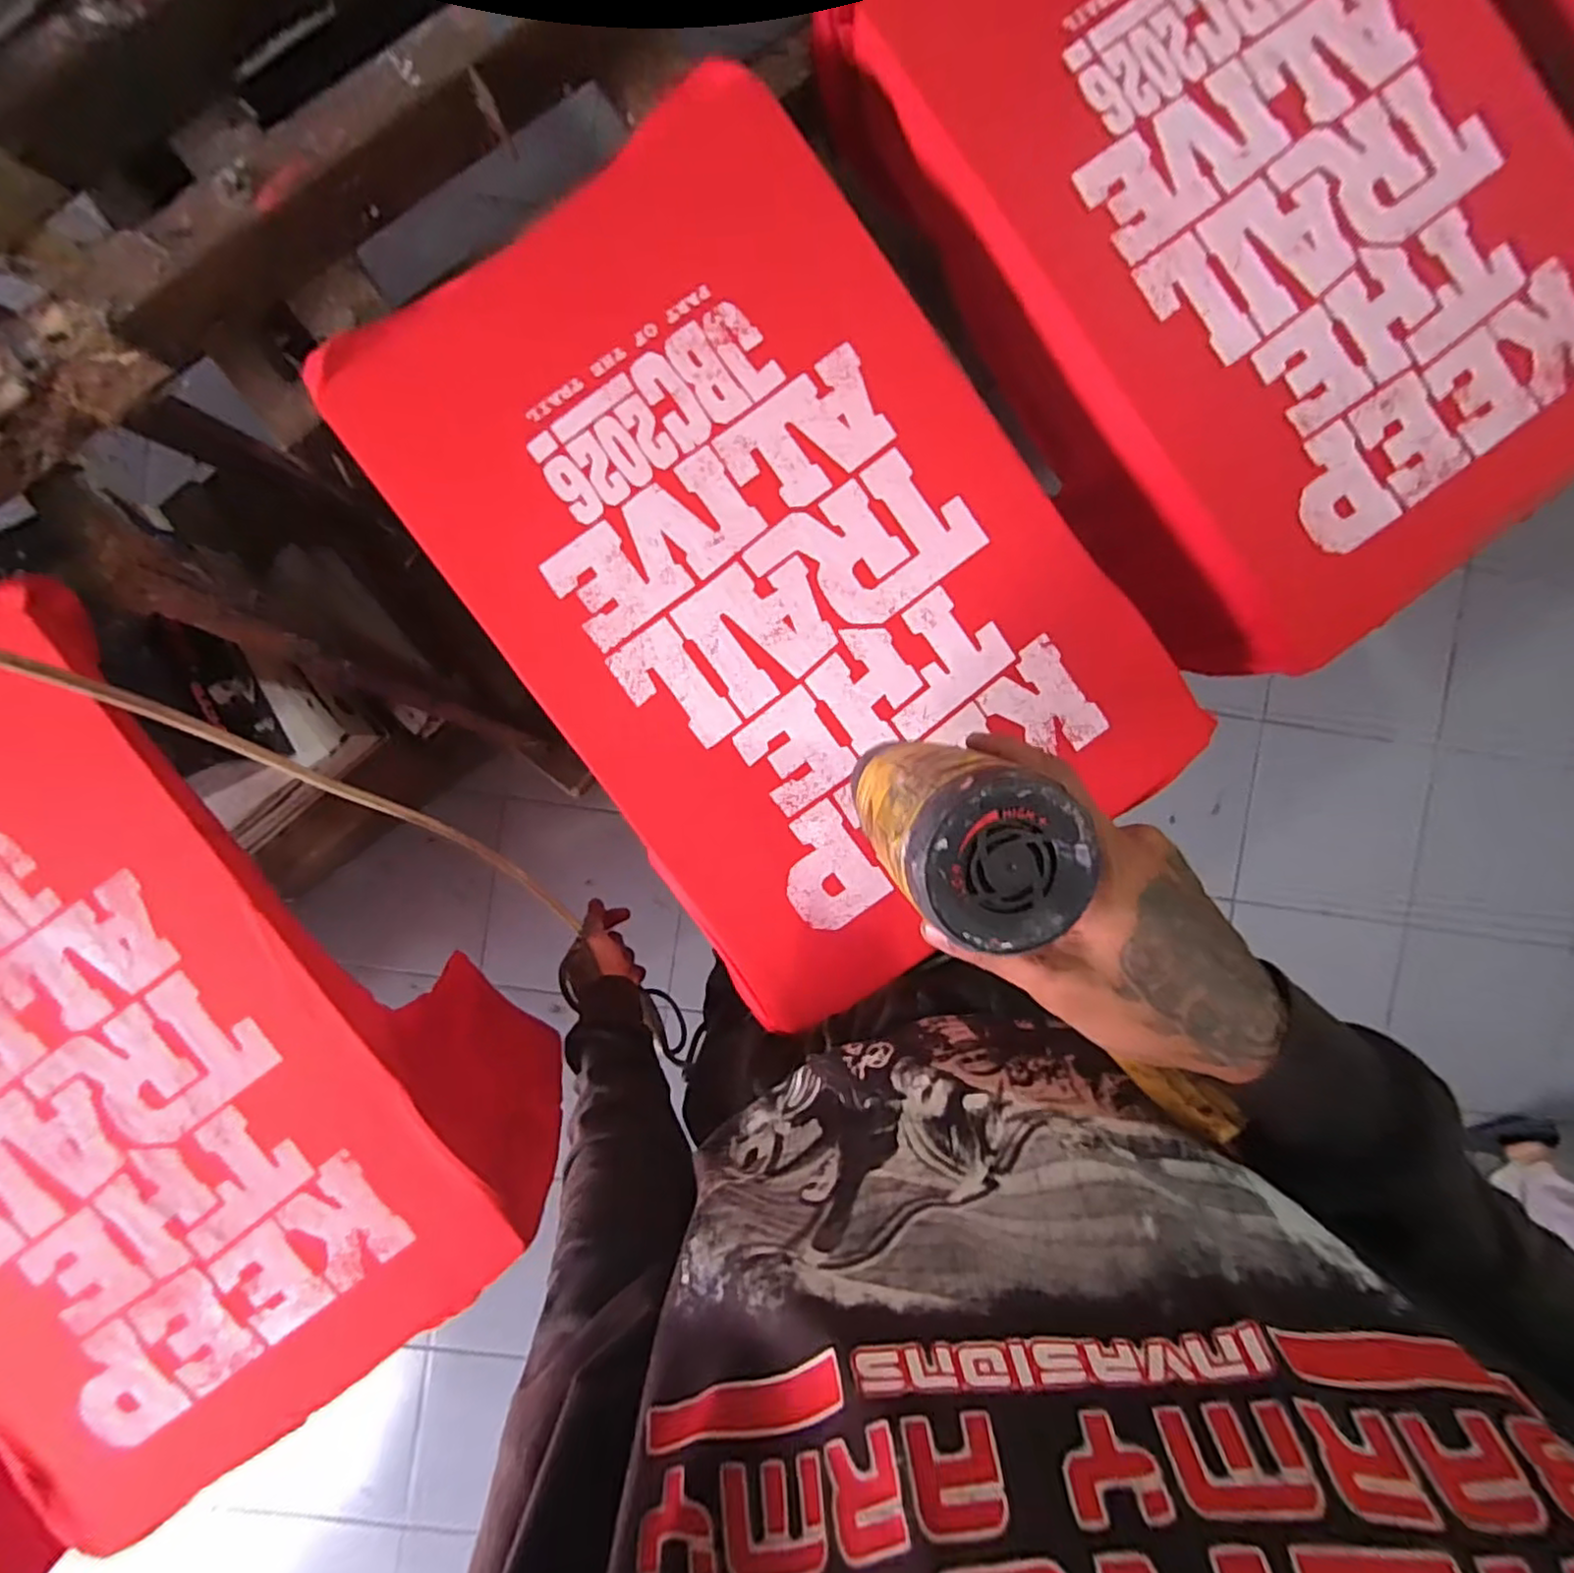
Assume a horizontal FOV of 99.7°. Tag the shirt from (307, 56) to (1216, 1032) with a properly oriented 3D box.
[{"bbox_3d":[-0.014,-0.174,0.497,0.400,0.027,0.611,-34,93,0],"label":"shirt"}]

